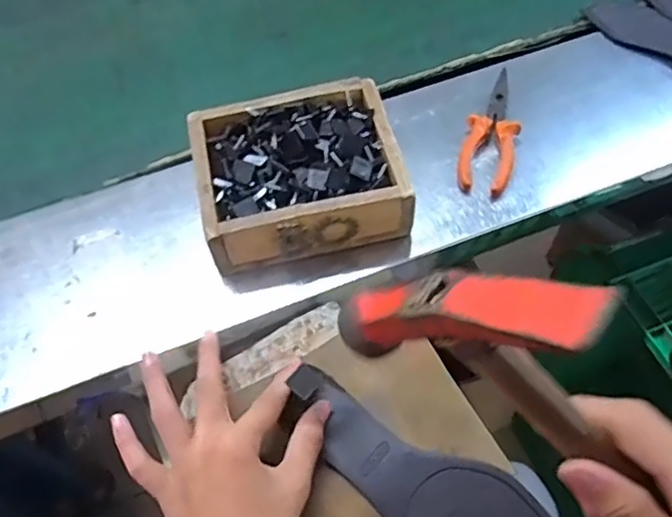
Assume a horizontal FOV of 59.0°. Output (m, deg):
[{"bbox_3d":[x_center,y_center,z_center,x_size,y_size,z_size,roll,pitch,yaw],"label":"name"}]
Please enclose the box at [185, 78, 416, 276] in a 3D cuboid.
[{"bbox_3d":[-0.035,-0.076,0.551,0.176,0.071,0.150,-14,57,-6],"label":"box"}]

